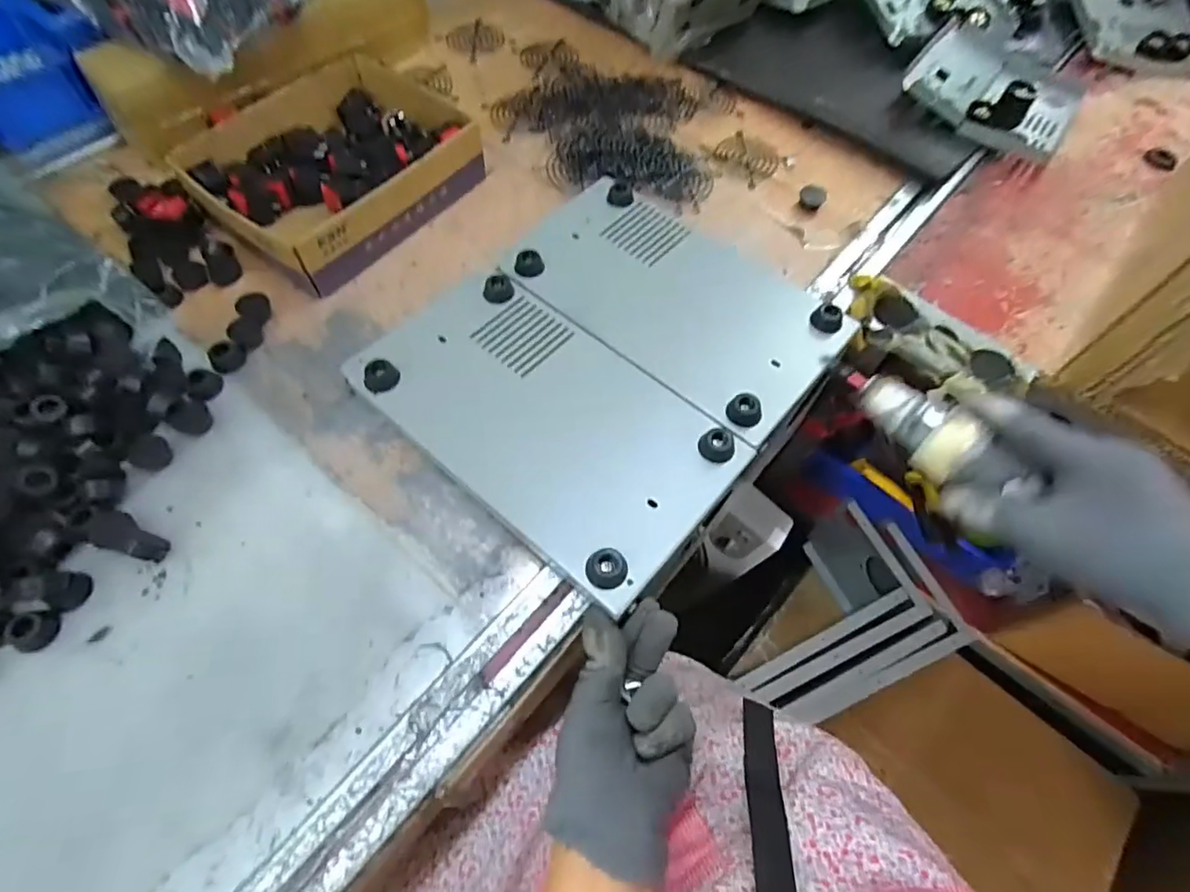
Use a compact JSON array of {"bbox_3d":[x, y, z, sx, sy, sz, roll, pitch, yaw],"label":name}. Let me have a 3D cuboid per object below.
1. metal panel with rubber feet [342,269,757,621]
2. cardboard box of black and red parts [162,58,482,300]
[{"bbox_3d":[-0.036,-0.024,0.424,0.270,0.029,0.153,39,69,15],"label":"metal panel with rubber feet"},{"bbox_3d":[-0.228,-0.251,0.524,0.179,0.054,0.221,35,66,15],"label":"cardboard box of black and red parts"}]

